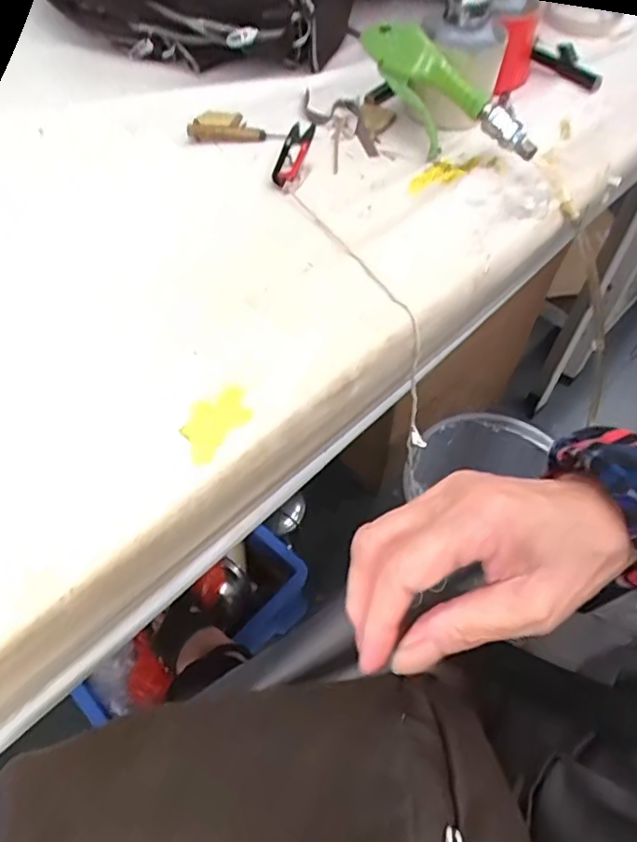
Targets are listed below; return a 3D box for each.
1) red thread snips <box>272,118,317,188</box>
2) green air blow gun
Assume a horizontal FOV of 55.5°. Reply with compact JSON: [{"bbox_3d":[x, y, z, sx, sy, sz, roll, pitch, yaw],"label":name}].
[{"bbox_3d":[-0.021,-0.232,0.520,0.021,0.007,0.096,10,56,6],"label":"red thread snips"},{"bbox_3d":[0.095,-0.269,0.498,0.052,0.068,0.186,-29,61,-18],"label":"green air blow gun"}]

